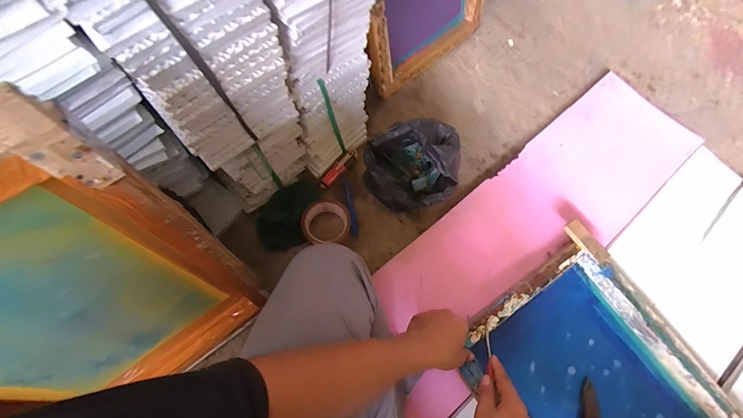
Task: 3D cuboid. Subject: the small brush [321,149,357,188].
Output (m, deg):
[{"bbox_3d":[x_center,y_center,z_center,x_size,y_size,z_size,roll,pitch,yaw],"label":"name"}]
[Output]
[{"bbox_3d":[-0.072,-0.092,0.727,0.029,0.016,0.112,38,72,10],"label":"small brush"}]

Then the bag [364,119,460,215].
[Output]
[{"bbox_3d":[0.078,-0.084,0.662,0.181,0.153,0.142,13,70,1],"label":"bag"}]

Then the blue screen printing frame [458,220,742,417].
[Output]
[{"bbox_3d":[0.396,0.325,0.554,0.358,0.066,0.448,-33,73,-10],"label":"blue screen printing frame"}]

